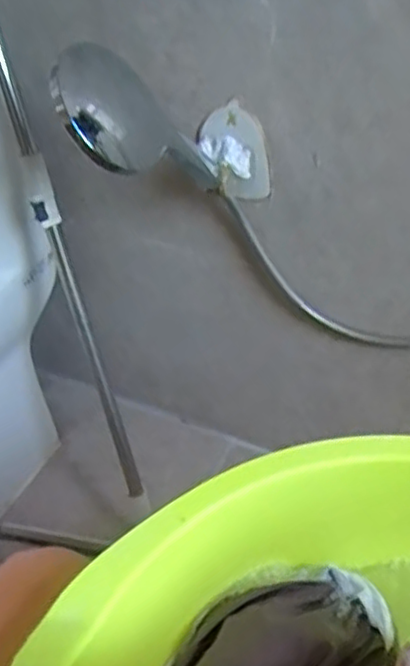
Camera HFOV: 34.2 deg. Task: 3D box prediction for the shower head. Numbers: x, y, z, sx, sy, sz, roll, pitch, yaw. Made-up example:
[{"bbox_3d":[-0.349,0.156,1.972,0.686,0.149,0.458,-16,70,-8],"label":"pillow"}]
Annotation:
[{"bbox_3d":[-0.057,-0.198,0.637,0.084,0.105,0.240,23,9,24],"label":"shower head"}]

